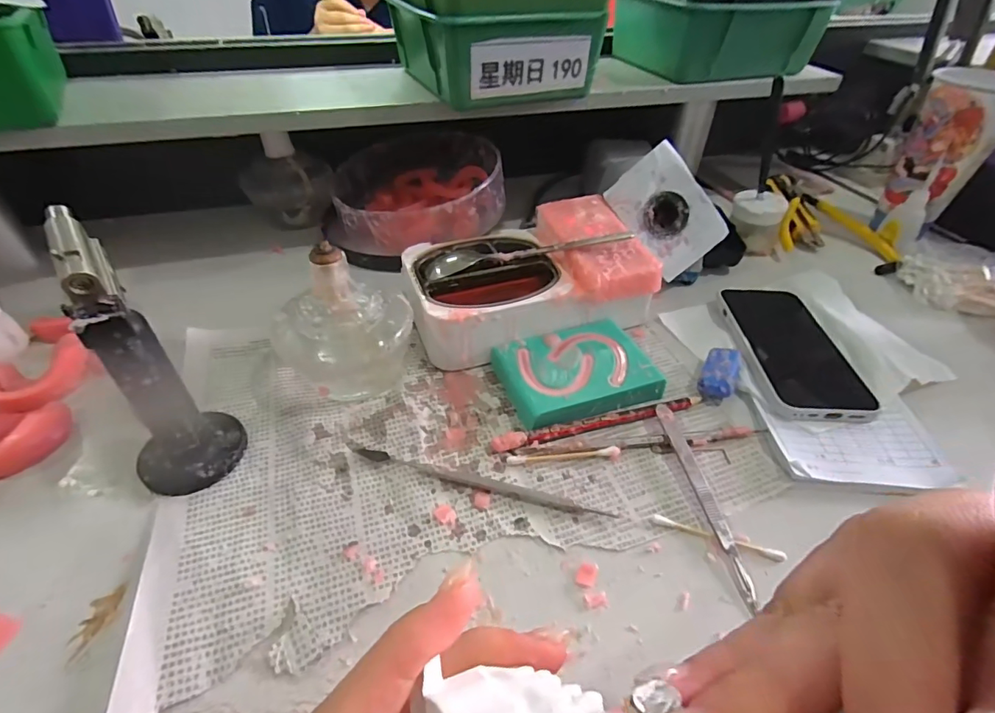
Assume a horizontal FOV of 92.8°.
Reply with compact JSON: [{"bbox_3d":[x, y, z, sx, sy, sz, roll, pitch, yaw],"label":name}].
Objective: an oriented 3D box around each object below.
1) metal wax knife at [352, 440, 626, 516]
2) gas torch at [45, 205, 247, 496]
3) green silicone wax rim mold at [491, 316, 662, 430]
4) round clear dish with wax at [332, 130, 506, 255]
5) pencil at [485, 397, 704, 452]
[{"bbox_3d":[-0.015,0.076,0.293,0.172,0.006,0.009,12,45,11],"label":"metal wax knife"},{"bbox_3d":[-0.196,0.012,0.254,0.064,0.147,0.055,33,52,28],"label":"gas torch"},{"bbox_3d":[0.058,0.008,0.351,0.107,0.017,0.078,-13,46,-15],"label":"green silicone wax rim mold"},{"bbox_3d":[-0.090,-0.191,0.535,0.183,0.064,0.207,-8,45,-10],"label":"round clear dish with wax"},{"bbox_3d":[0.071,0.043,0.324,0.152,0.008,0.010,-10,45,-12],"label":"pencil"}]

